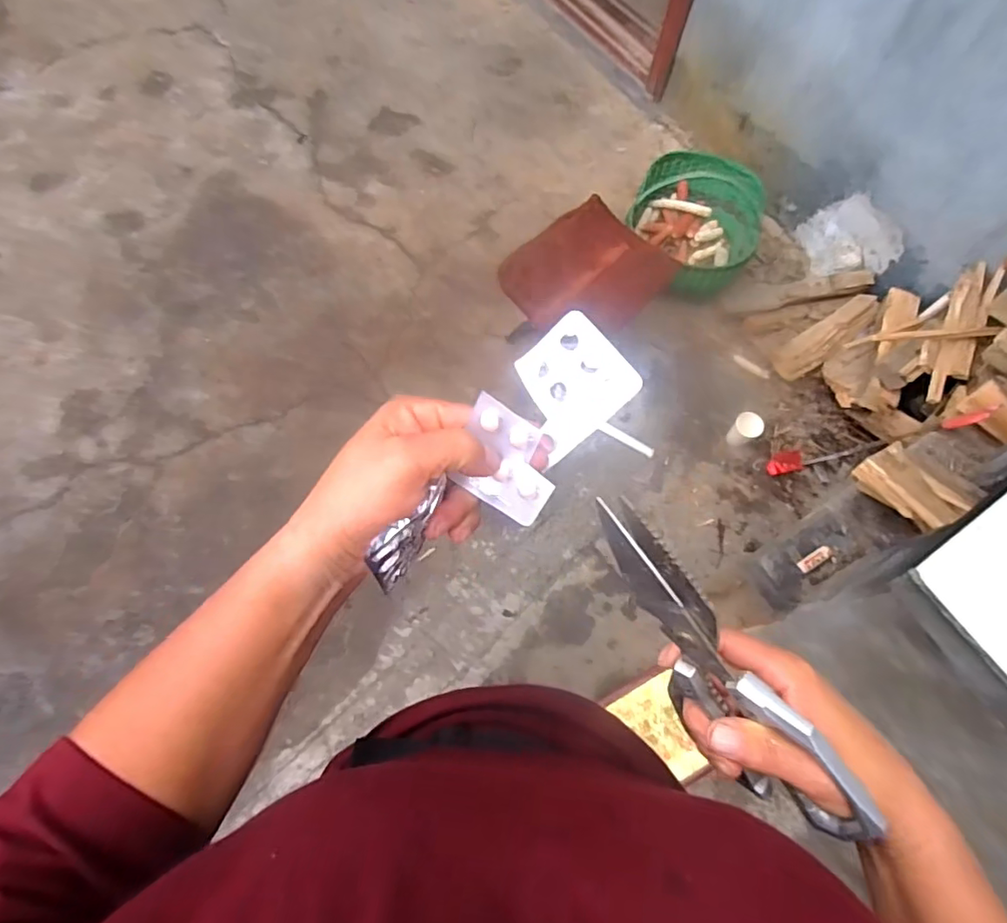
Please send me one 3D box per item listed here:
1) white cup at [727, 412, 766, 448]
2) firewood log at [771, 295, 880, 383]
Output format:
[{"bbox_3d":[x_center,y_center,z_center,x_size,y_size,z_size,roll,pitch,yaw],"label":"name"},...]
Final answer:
[{"bbox_3d":[0.642,-0.082,1.483,0.064,0.095,0.066,1,68,-1],"label":"white cup"},{"bbox_3d":[0.915,-0.357,1.568,0.336,0.086,0.096,-33,73,-16],"label":"firewood log"}]

